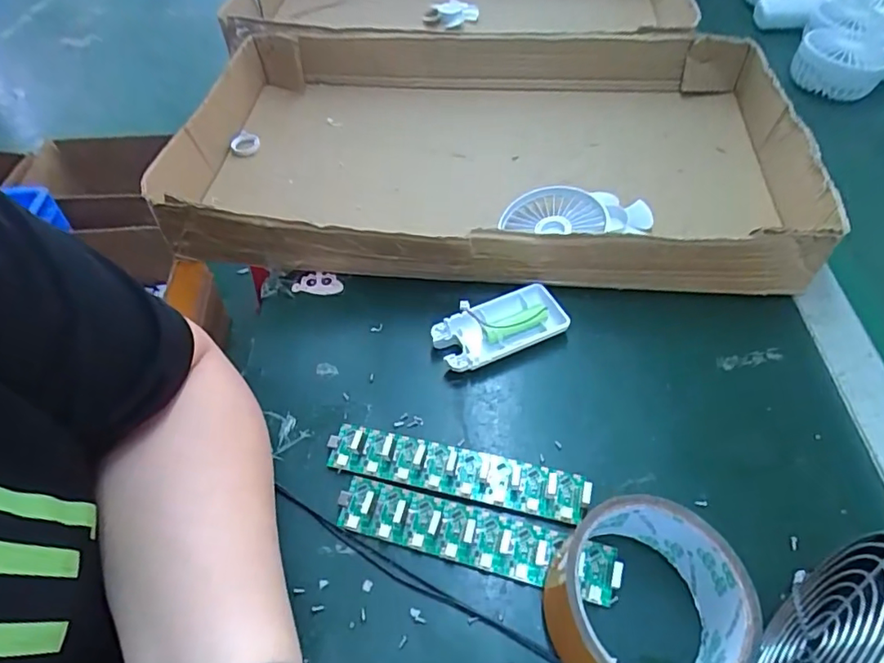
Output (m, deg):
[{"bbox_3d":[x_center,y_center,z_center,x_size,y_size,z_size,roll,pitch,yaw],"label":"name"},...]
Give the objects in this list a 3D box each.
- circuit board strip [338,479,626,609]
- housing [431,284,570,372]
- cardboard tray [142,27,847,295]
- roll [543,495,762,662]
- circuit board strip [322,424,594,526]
[{"bbox_3d":[0.018,0.113,0.310,0.157,0.019,0.033,13,52,11],"label":"circuit board strip"},{"bbox_3d":[0.041,-0.002,0.401,0.092,0.020,0.048,-22,54,-16],"label":"housing"},{"bbox_3d":[0.044,-0.167,0.507,0.541,0.075,0.306,2,51,2],"label":"cardboard tray"},{"bbox_3d":[0.098,0.133,0.268,0.093,0.051,0.090,-9,52,-6],"label":"roll"},{"bbox_3d":[0.008,0.083,0.335,0.157,0.014,0.030,11,52,9],"label":"circuit board strip"}]

